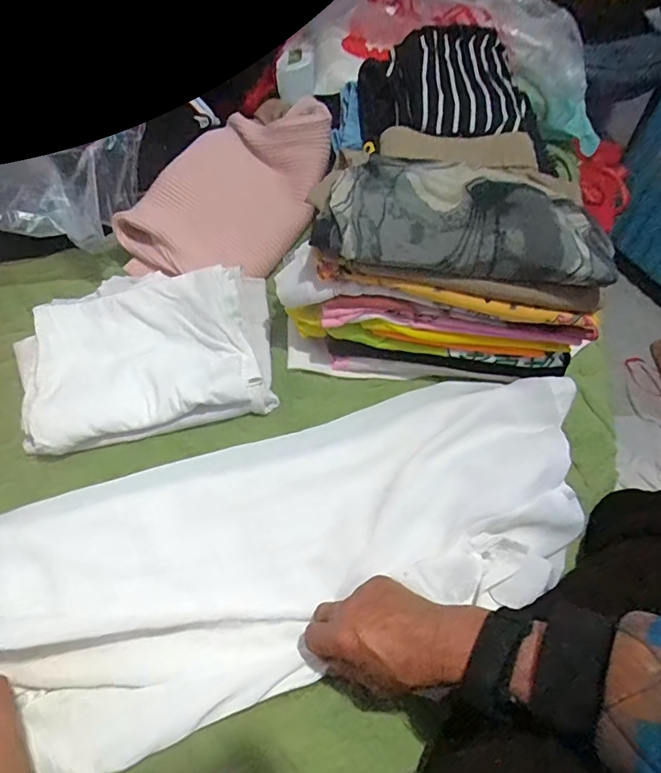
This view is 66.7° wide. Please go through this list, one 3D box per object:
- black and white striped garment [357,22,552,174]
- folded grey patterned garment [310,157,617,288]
[{"bbox_3d":[0.147,-0.372,0.626,0.223,0.067,0.258,17,56,6],"label":"black and white striped garment"},{"bbox_3d":[0.124,-0.158,0.466,0.264,0.042,0.131,7,56,-1],"label":"folded grey patterned garment"}]

